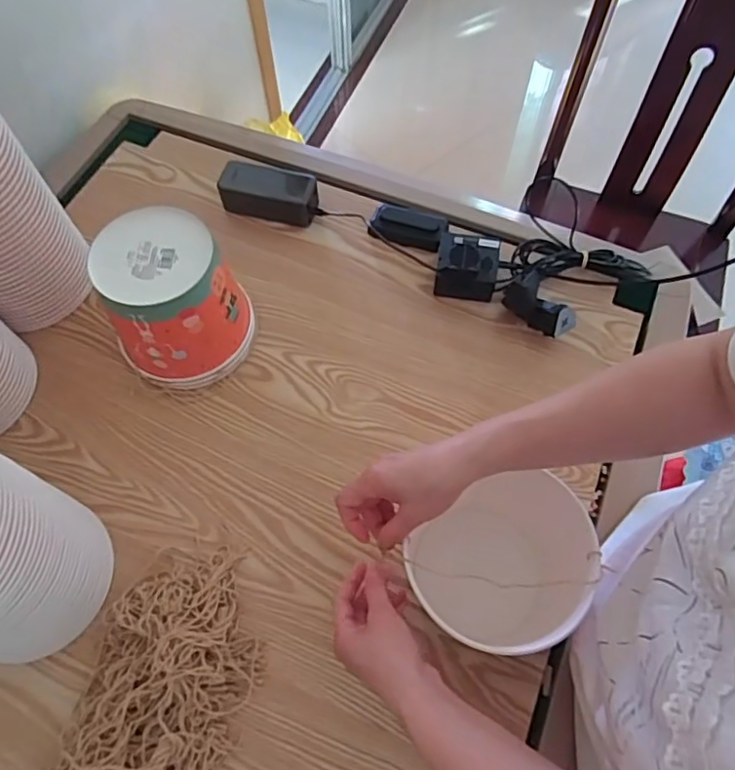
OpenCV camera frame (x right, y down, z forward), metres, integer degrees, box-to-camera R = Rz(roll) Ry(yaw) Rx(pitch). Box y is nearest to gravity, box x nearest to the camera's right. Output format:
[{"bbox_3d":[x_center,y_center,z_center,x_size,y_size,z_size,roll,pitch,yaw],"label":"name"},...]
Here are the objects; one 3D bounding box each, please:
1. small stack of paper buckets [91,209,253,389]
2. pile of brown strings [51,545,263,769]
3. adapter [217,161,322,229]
[{"bbox_3d":[-0.220,-0.094,0.677,0.142,0.159,0.140,-27,67,-12],"label":"small stack of paper buckets"},{"bbox_3d":[-0.191,0.309,0.529,0.156,0.069,0.317,6,64,3],"label":"pile of brown strings"},{"bbox_3d":[-0.135,-0.268,0.825,0.134,0.056,0.059,16,65,7],"label":"adapter"}]

